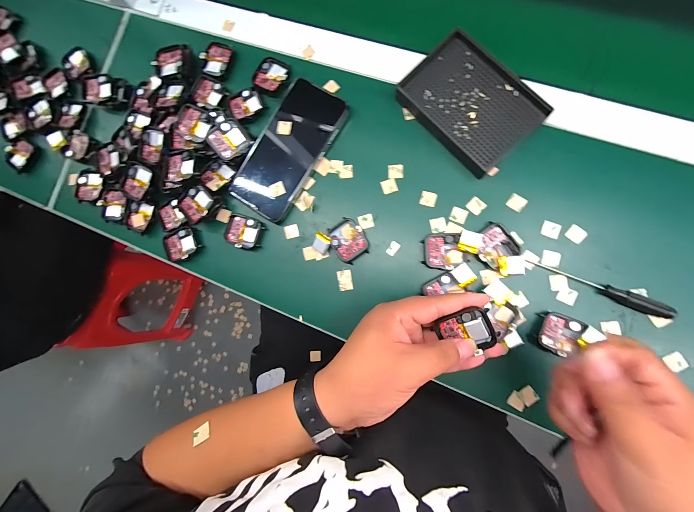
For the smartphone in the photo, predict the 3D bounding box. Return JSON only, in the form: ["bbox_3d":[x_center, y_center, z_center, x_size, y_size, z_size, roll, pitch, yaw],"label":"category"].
[{"bbox_3d":[-0.071,-0.125,0.347,0.077,0.016,0.159,33,91,9],"label":"smartphone"}]

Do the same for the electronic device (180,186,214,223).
[{"bbox_3d":[-0.179,-0.063,0.355,0.038,0.020,0.037,-38,82,4],"label":"electronic device"}]

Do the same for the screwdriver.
[{"bbox_3d":[0.249,0.031,0.289,0.126,0.014,0.013,24,90,9],"label":"screwdriver"}]

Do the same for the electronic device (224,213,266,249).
[{"bbox_3d":[-0.126,-0.030,0.351,0.045,0.006,0.038,16,88,9],"label":"electronic device"}]

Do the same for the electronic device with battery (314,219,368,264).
[{"bbox_3d":[-0.006,-0.014,0.333,0.055,0.015,0.045,-31,82,5],"label":"electronic device with battery"}]

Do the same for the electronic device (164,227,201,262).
[{"bbox_3d":[-0.206,-0.014,0.363,0.040,0.007,0.039,-20,83,7],"label":"electronic device"}]

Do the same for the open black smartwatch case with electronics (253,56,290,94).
[{"bbox_3d":[-0.093,-0.222,0.359,0.038,0.008,0.043,24,90,9],"label":"open black smartwatch case with electronics"}]

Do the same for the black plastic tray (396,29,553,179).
[{"bbox_3d":[0.131,-0.164,0.318,0.093,0.027,0.135,-42,81,4],"label":"black plastic tray"}]

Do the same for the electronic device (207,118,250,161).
[{"bbox_3d":[-0.139,-0.137,0.345,0.041,0.006,0.039,-42,115,-15],"label":"electronic device"}]

